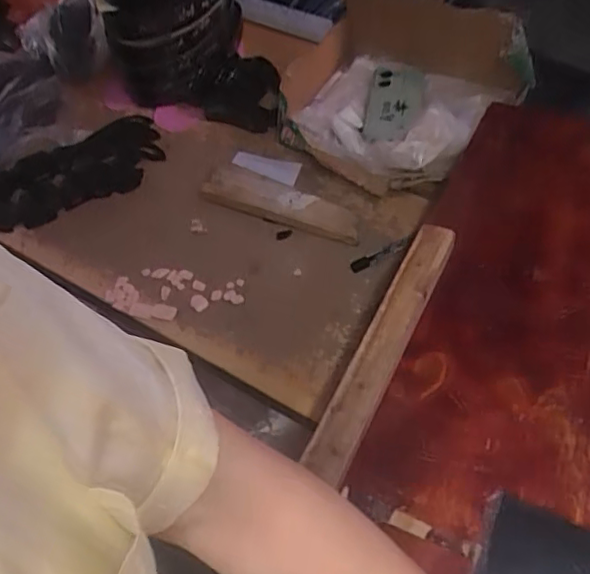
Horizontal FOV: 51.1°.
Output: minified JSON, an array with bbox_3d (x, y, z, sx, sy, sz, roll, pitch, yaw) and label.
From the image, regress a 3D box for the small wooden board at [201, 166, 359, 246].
[{"bbox_3d":[-0.017,-0.118,0.854,0.226,0.028,0.062,19,59,17],"label":"small wooden board"}]

